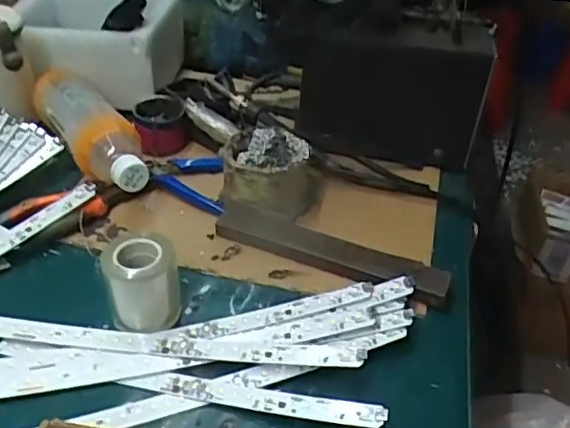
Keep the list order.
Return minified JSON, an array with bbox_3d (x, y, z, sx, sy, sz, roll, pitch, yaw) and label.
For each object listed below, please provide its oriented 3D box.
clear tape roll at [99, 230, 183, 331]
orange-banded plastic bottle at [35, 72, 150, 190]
[{"bbox_3d":[-0.108,0.050,0.451,0.052,0.060,0.049,2,38,-2],"label":"clear tape roll"},{"bbox_3d":[-0.202,-0.082,0.602,0.052,0.066,0.218,-22,43,-30],"label":"orange-banded plastic bottle"}]

